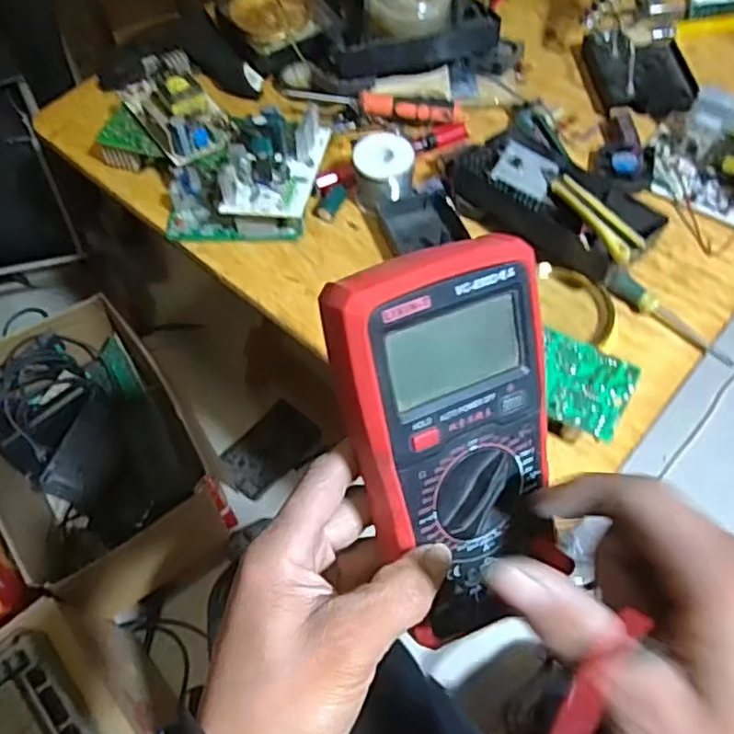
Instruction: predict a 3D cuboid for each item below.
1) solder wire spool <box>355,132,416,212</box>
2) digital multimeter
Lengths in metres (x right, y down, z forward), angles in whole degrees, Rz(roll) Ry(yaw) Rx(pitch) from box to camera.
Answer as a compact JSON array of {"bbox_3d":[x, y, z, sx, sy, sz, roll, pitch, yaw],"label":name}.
[{"bbox_3d":[0.015,-0.172,0.578,0.052,0.049,0.048,-1,60,1],"label":"solder wire spool"},{"bbox_3d":[0.037,0.040,0.300,0.091,0.183,0.042,-20,23,-20],"label":"digital multimeter"}]

